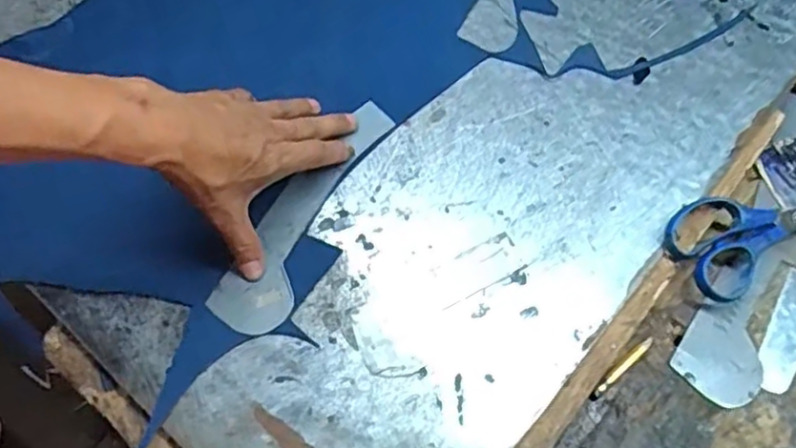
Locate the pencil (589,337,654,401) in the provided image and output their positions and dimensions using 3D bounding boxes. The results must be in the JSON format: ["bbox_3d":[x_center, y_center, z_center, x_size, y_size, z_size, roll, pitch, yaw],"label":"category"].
[{"bbox_3d":[0.156,0.100,0.470,0.063,0.007,0.007,-39,71,-14],"label":"pencil"}]

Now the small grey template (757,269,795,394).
[{"bbox_3d":[0.279,0.074,0.480,0.027,0.004,0.097,28,70,13],"label":"small grey template"}]

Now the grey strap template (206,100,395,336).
[{"bbox_3d":[-0.069,-0.010,0.507,0.052,0.008,0.201,22,67,11],"label":"grey strap template"}]

